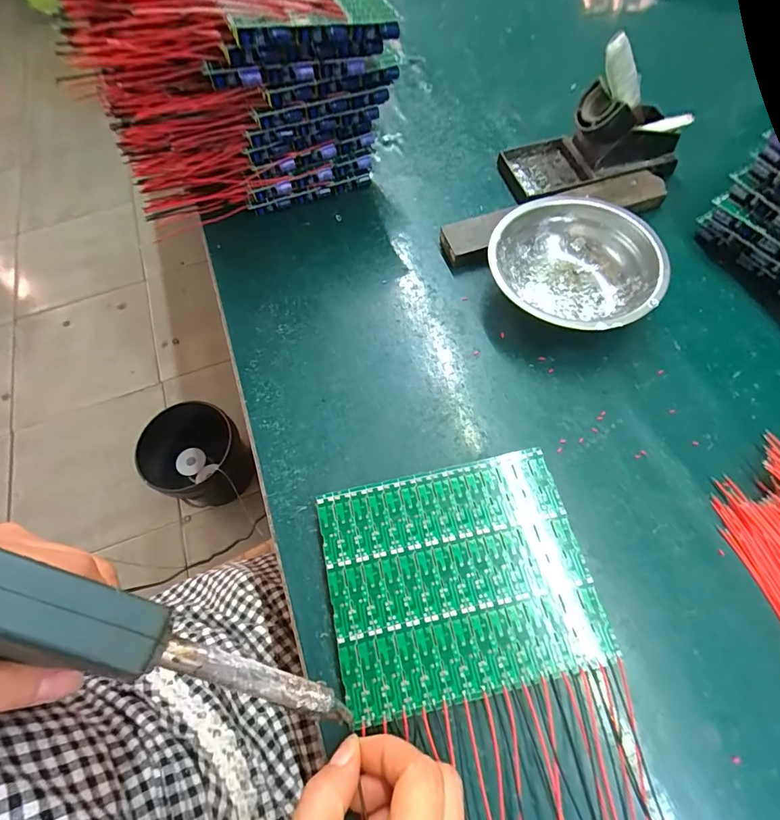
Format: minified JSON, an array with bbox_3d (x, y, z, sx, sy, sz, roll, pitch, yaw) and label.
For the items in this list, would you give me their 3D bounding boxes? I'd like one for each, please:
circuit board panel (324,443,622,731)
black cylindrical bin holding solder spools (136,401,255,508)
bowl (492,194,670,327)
[{"bbox_3d":[0.039,0.096,0.257,0.147,0.004,0.123,-12,64,-4],"label":"circuit board panel"},{"bbox_3d":[-0.402,0.111,0.953,0.201,0.171,0.184,-2,63,3],"label":"black cylindrical bin holding solder spools"},{"bbox_3d":[0.143,-0.109,0.342,0.122,0.042,0.117,-2,63,3],"label":"bowl"}]

